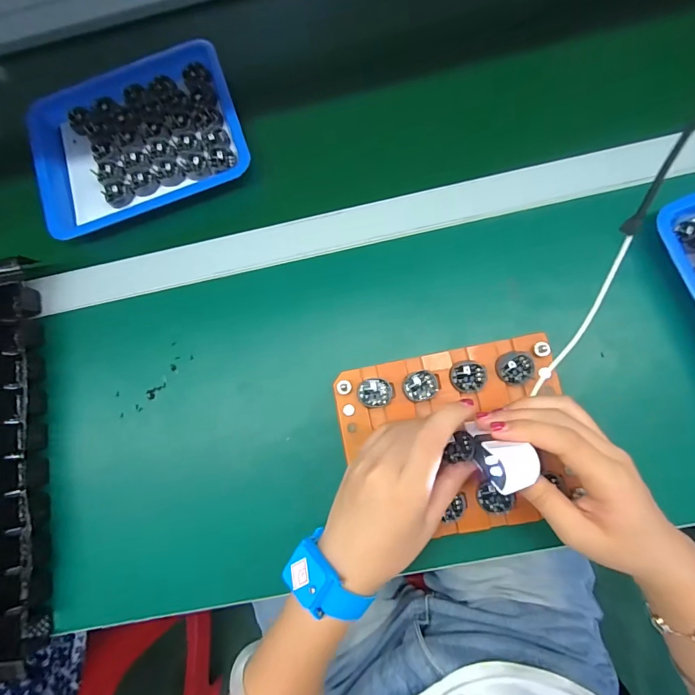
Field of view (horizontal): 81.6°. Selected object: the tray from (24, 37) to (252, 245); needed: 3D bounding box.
[{"bbox_3d":[-0.221,-0.222,0.426,0.211,0.026,0.157,-19,77,2],"label":"tray"}]

